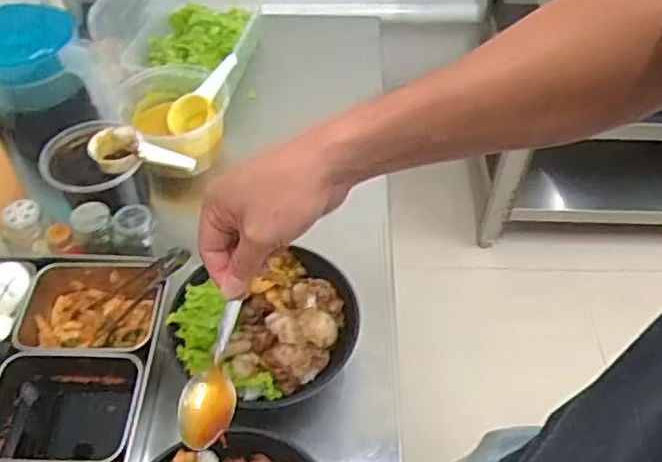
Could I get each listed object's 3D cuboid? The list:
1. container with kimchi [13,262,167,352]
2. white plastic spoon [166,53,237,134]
[{"bbox_3d":[-0.245,0.088,0.643,0.143,0.061,0.102,-1,52,-3],"label":"container with kimchi"},{"bbox_3d":[-0.165,-0.177,0.821,0.123,0.049,0.026,-48,62,6],"label":"white plastic spoon"}]

